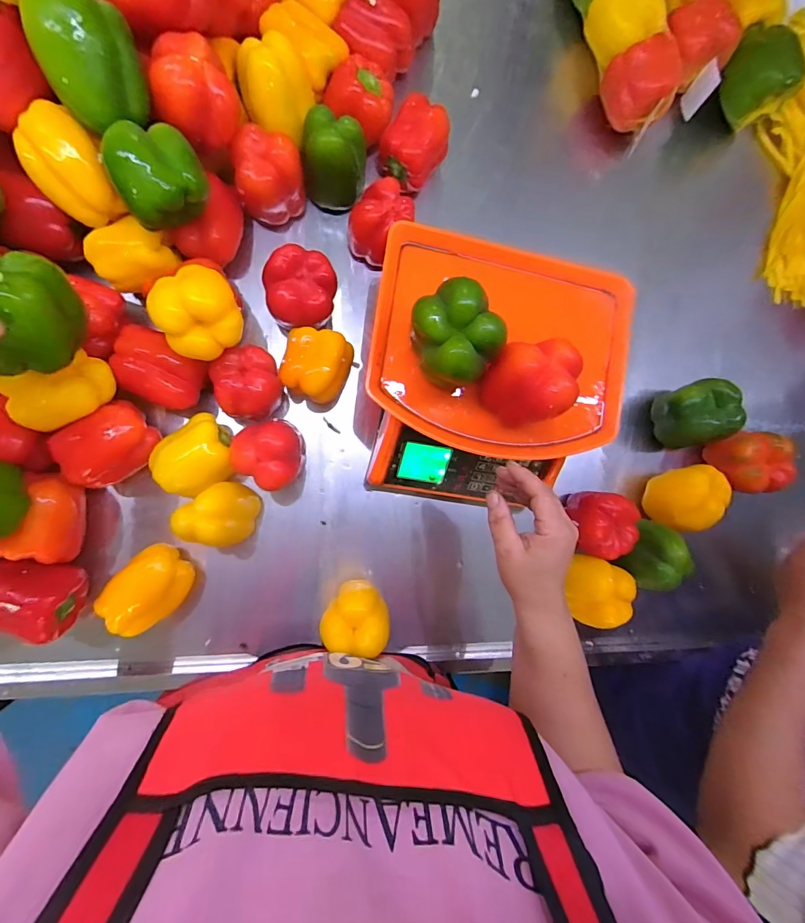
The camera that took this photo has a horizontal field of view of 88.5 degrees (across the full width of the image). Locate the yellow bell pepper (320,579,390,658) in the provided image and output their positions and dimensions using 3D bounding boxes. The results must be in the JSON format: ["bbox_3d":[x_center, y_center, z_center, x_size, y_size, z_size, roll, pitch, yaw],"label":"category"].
[{"bbox_3d":[-0.049,0.176,0.466,0.077,0.062,0.063,11,88,-10],"label":"yellow bell pepper"}]

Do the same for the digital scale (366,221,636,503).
[{"bbox_3d":[0.108,-0.090,0.474,0.293,0.112,0.276,6,89,-10],"label":"digital scale"}]

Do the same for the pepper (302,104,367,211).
[{"bbox_3d":[-0.080,-0.348,0.486,0.071,0.088,0.067,0,90,-10],"label":"pepper"}]

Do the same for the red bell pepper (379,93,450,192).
[{"bbox_3d":[0.013,-0.393,0.526,0.072,0.077,0.082,36,84,-8],"label":"red bell pepper"}]

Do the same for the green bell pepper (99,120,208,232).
[{"bbox_3d":[-0.234,-0.273,0.400,0.082,0.075,0.071,-28,94,-9],"label":"green bell pepper"}]

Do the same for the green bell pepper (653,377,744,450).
[{"bbox_3d":[0.416,-0.066,0.577,0.081,0.081,0.089,-15,92,-10],"label":"green bell pepper"}]

